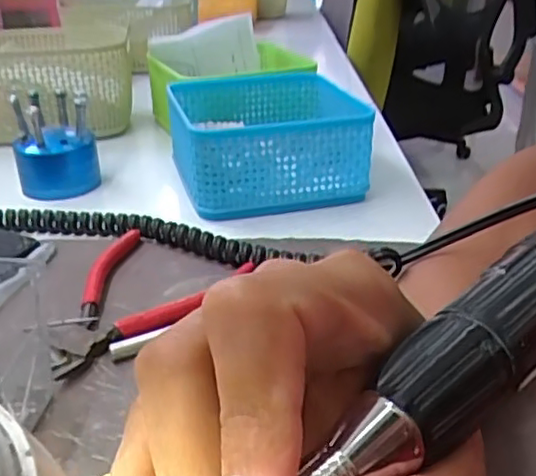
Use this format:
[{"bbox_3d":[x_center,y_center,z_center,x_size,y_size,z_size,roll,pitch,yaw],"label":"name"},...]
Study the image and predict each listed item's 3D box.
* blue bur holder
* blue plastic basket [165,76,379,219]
[{"bbox_3d":[-0.163,-0.076,0.491,0.058,0.064,0.064,-11,27,-18],"label":"blue bur holder"},{"bbox_3d":[-0.003,-0.077,0.494,0.129,0.060,0.139,-6,26,-10],"label":"blue plastic basket"}]

